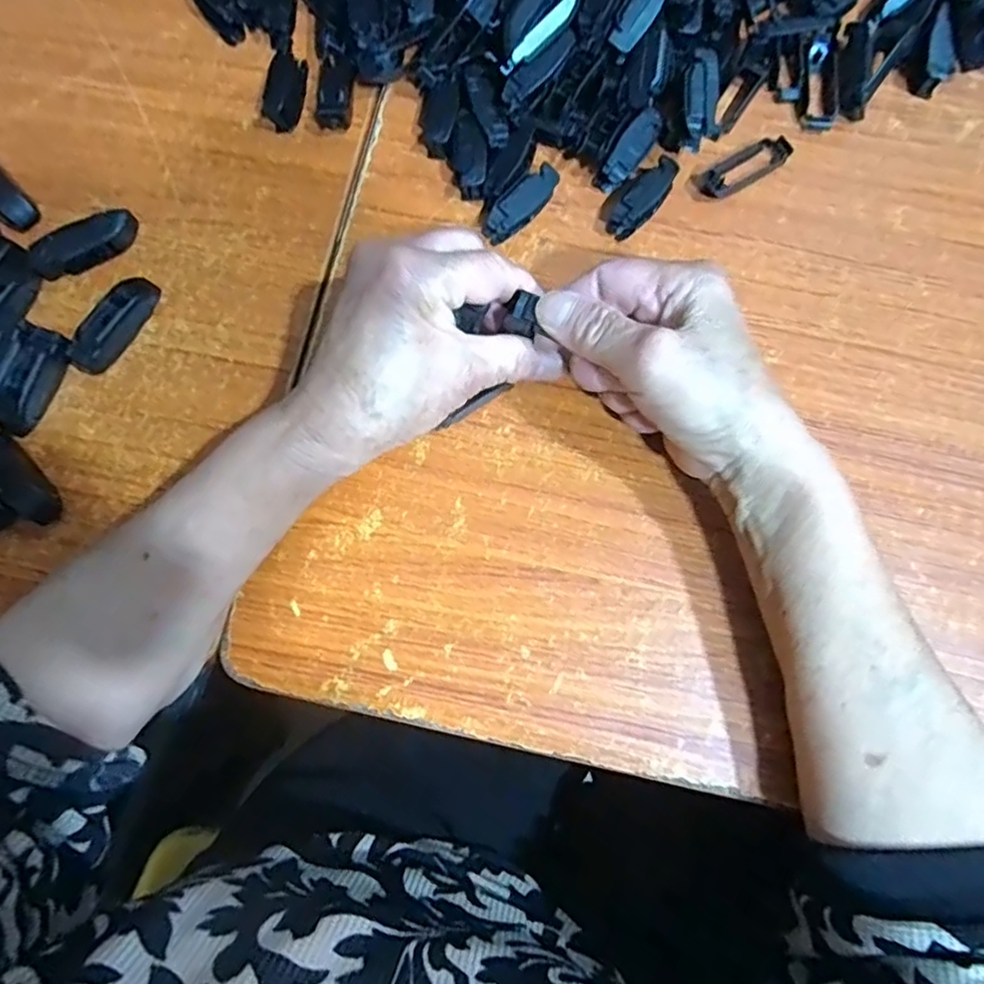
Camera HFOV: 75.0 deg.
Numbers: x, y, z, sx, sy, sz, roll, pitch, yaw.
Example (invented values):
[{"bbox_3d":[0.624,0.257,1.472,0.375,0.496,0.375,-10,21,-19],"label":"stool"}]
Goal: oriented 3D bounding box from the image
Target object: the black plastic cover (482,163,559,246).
[{"bbox_3d":[0.016,-0.155,0.348,0.015,0.020,0.047,43,82,8],"label":"black plastic cover"}]

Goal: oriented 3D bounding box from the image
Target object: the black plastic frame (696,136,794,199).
[{"bbox_3d":[0.142,-0.183,0.358,0.056,0.010,0.018,-30,80,-6],"label":"black plastic frame"}]

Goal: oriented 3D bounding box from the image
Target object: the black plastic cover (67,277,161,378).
[{"bbox_3d":[-0.197,-0.088,0.335,0.017,0.019,0.056,34,80,7],"label":"black plastic cover"}]

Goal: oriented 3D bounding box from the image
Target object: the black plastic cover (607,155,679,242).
[{"bbox_3d":[0.083,-0.161,0.350,0.016,0.020,0.047,40,81,8],"label":"black plastic cover"}]

